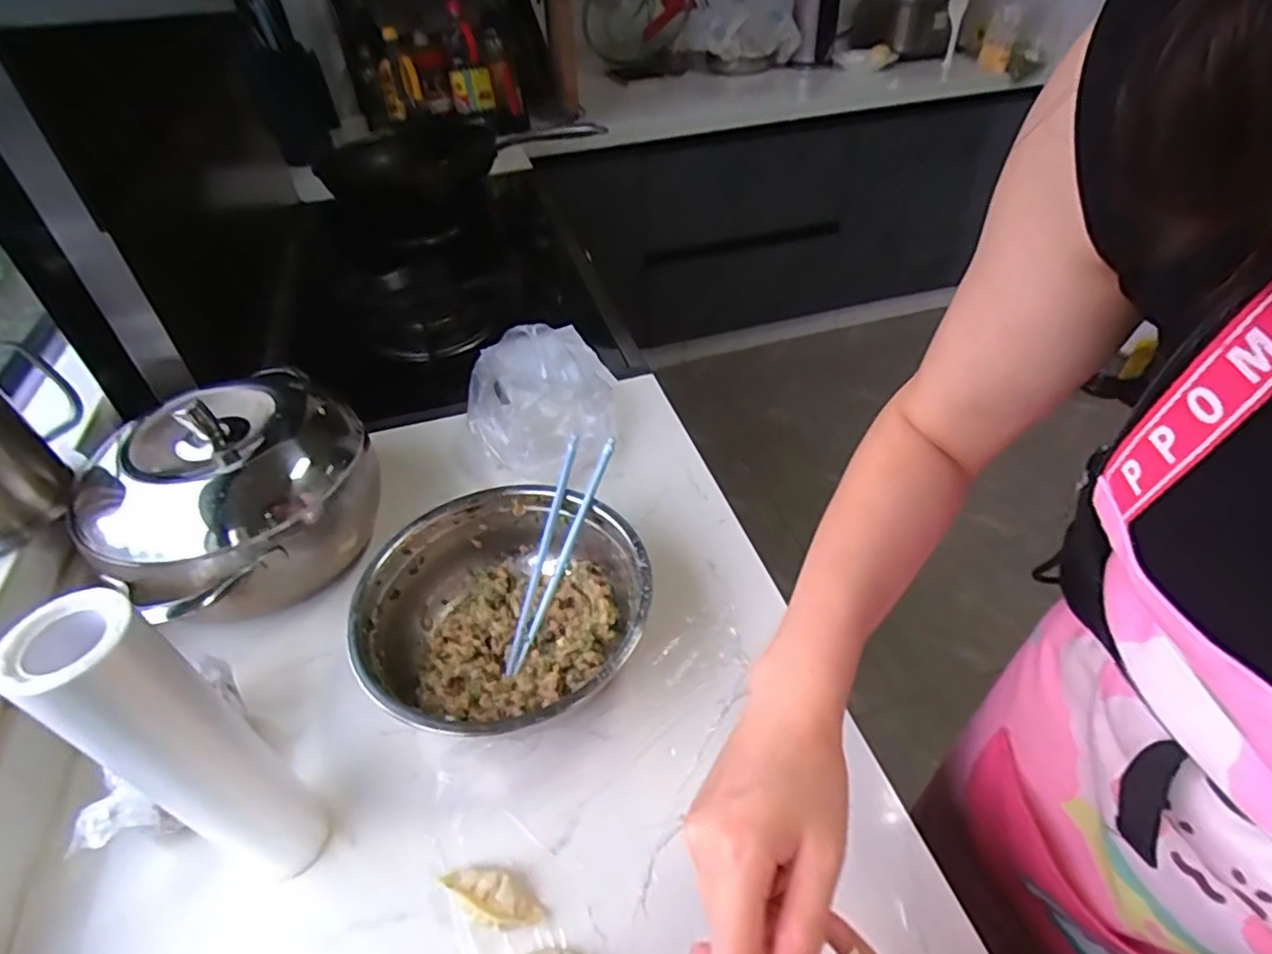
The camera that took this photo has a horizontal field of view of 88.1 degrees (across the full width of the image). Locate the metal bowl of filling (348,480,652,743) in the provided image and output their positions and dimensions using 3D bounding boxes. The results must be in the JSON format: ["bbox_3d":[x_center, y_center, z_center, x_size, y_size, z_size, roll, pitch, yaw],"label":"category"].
[{"bbox_3d":[-0.102,0.114,0.539,0.215,0.078,0.220,-2,43,2],"label":"metal bowl of filling"}]

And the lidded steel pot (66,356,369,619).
[{"bbox_3d":[-0.358,0.013,0.602,0.197,0.142,0.233,19,47,22],"label":"lidded steel pot"}]

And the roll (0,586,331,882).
[{"bbox_3d":[-0.251,0.163,0.380,0.055,0.255,0.055,-2,43,2],"label":"roll"}]

